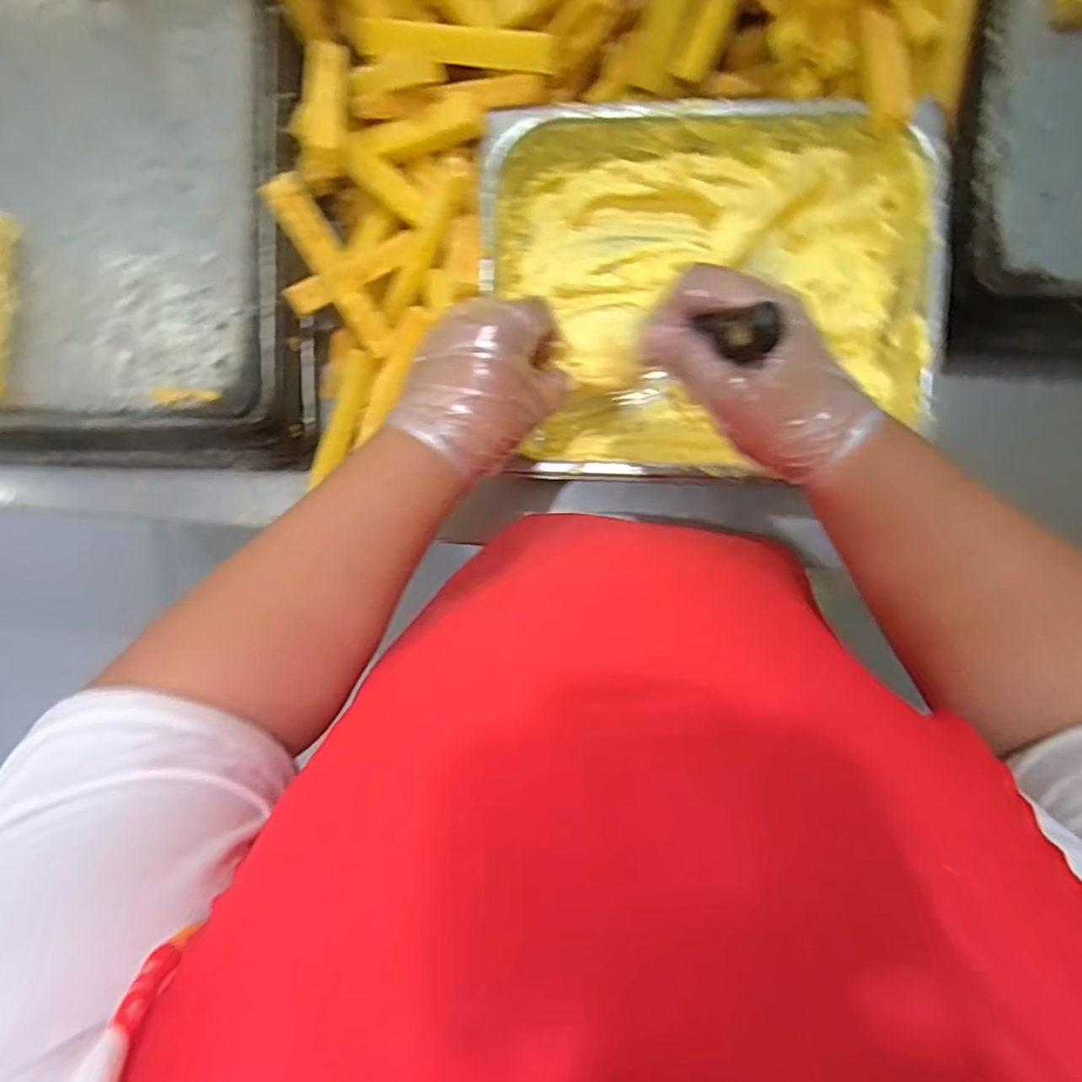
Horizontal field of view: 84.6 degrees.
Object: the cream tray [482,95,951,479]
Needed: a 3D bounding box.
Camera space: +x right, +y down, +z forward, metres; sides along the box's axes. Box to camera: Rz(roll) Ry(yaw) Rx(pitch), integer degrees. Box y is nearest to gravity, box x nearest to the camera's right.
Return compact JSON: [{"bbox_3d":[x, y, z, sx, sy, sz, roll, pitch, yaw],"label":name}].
[{"bbox_3d":[0.125,-0.184,0.448,0.309,0.069,0.259,-6,90,5],"label":"cream tray"}]

